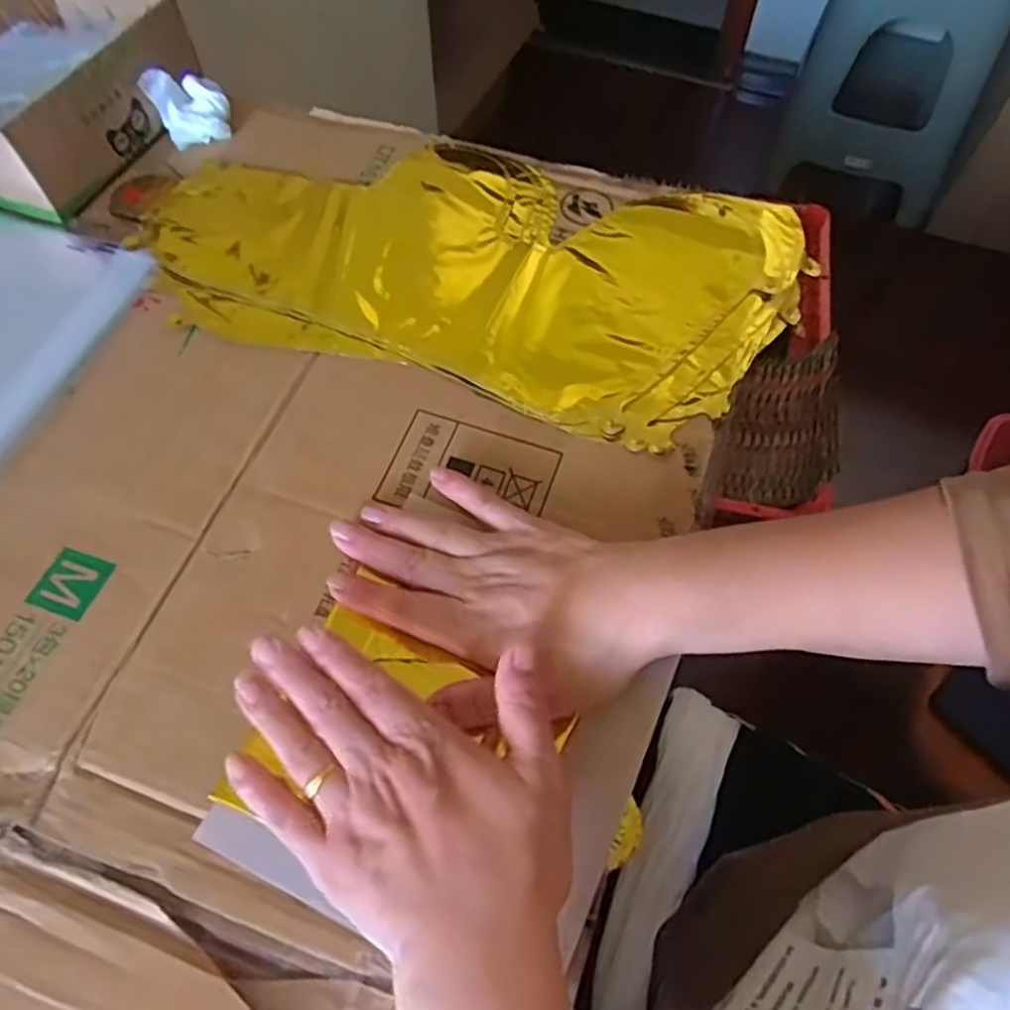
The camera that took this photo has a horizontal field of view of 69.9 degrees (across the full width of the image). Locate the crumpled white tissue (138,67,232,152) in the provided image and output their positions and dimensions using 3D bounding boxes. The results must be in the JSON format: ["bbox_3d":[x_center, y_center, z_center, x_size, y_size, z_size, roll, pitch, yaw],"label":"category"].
[{"bbox_3d":[-0.233,-0.298,0.534,0.052,0.041,0.033,-27,64,-14],"label":"crumpled white tissue"}]

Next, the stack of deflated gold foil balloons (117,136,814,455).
[{"bbox_3d":[-0.026,-0.166,0.487,0.423,0.011,0.218,16,62,9],"label":"stack of deflated gold foil balloons"}]

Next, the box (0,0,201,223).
[{"bbox_3d":[-0.327,-0.301,0.521,0.142,0.065,0.190,20,63,11],"label":"box"}]

